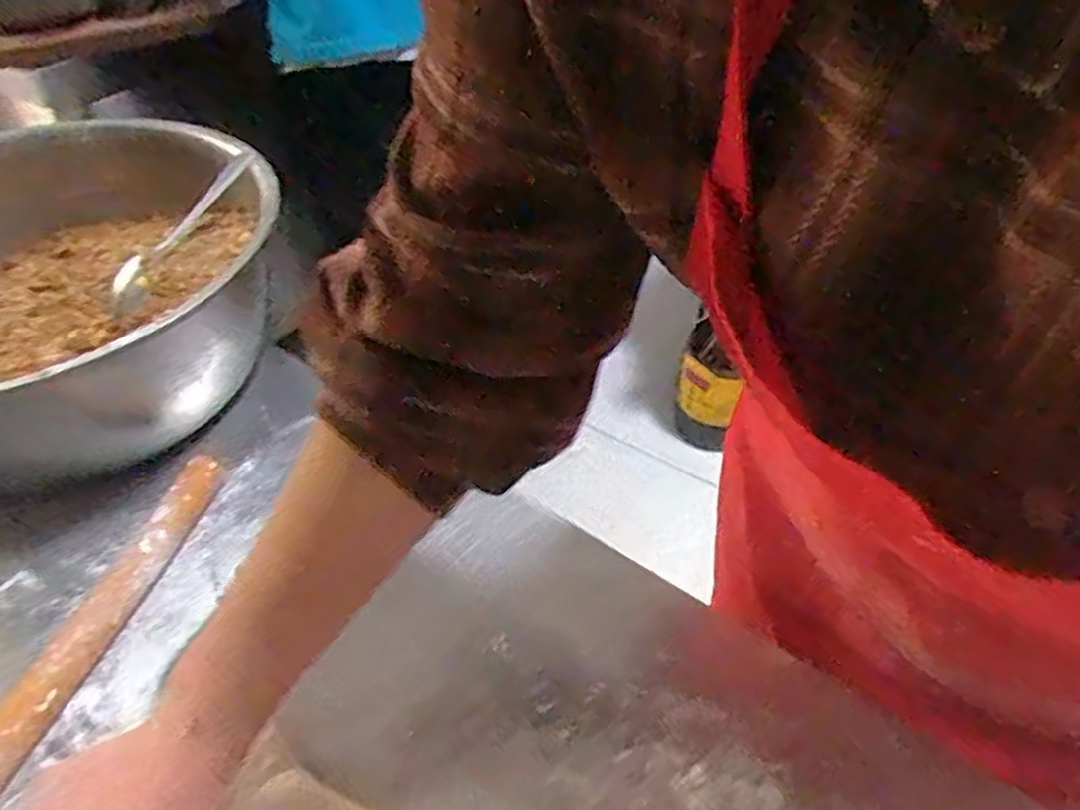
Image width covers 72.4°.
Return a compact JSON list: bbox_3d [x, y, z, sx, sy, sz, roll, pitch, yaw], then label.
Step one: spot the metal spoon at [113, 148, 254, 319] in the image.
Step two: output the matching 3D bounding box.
[{"bbox_3d":[-0.263,-0.133,0.549,0.034,0.020,0.164,21,68,21],"label":"metal spoon"}]

